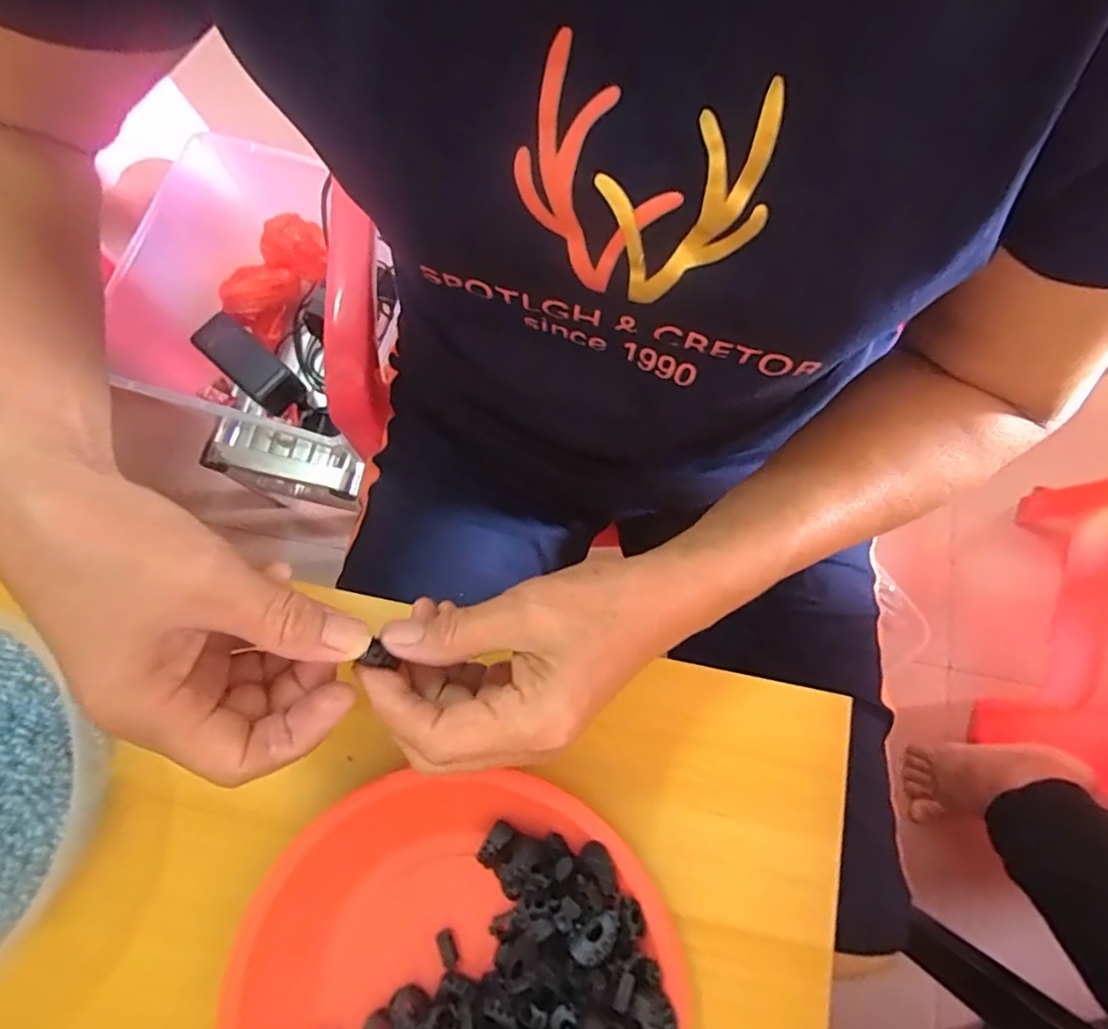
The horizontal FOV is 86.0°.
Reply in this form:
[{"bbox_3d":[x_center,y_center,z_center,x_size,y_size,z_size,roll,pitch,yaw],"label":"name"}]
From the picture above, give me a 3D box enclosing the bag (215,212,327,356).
[{"bbox_3d":[-0.334,-0.286,0.710,0.080,0.064,0.148,36,97,10],"label":"bag"}]

